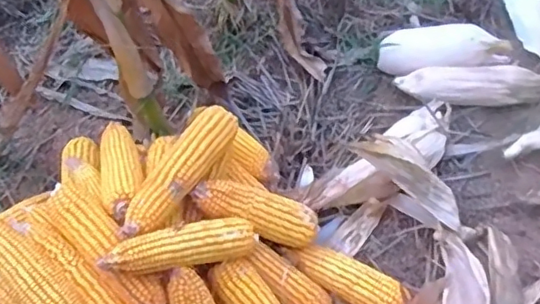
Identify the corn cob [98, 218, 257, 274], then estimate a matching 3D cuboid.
[{"bbox_3d":[-0.106,0.119,0.723,0.212,0.042,0.051,-5,52,-32],"label":"corn cob"}]

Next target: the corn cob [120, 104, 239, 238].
[{"bbox_3d":[-0.120,0.024,0.775,0.056,0.057,0.236,22,59,19],"label":"corn cob"}]

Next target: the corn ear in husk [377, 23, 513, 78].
[{"bbox_3d":[0.317,-0.194,1.059,0.232,0.062,0.098,-8,54,-2],"label":"corn ear in husk"}]

